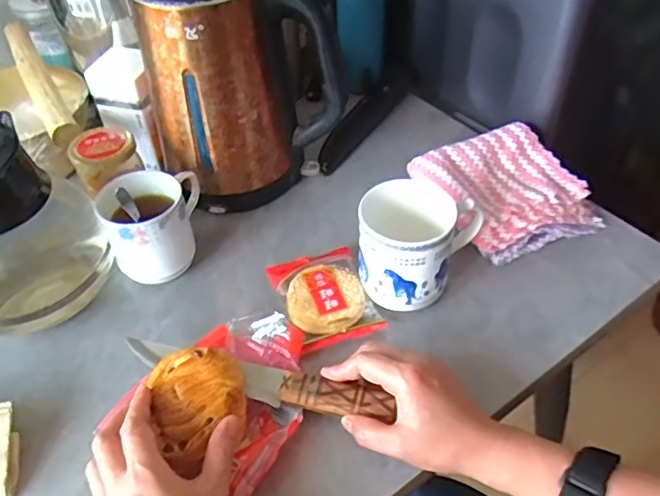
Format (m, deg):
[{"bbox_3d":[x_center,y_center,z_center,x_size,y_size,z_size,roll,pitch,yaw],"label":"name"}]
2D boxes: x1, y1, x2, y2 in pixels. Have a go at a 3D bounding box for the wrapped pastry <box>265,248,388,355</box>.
[{"bbox_3d":[-0.006,0.046,0.557,0.081,0.017,0.108,-15,47,-12],"label":"wrapped pastry"}]

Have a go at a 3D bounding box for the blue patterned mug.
[{"bbox_3d":[0.080,-0.006,0.540,0.092,0.089,0.094,16,48,18],"label":"blue patterned mug"}]

